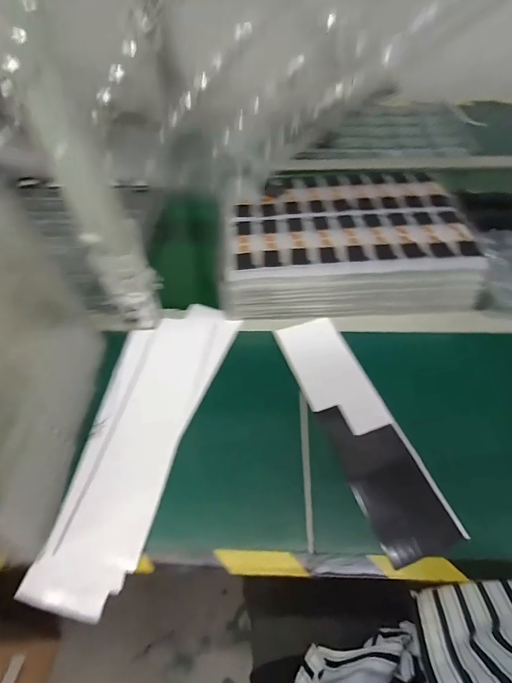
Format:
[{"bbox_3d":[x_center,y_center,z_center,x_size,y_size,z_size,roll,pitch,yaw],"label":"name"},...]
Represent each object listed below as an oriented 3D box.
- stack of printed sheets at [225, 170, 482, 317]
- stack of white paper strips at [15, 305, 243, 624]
[{"bbox_3d":[0.140,-0.156,0.593,0.359,0.087,0.278,1,51,0],"label":"stack of printed sheets"},{"bbox_3d":[-0.143,0.097,0.459,0.133,0.015,0.378,14,56,10],"label":"stack of white paper strips"}]

